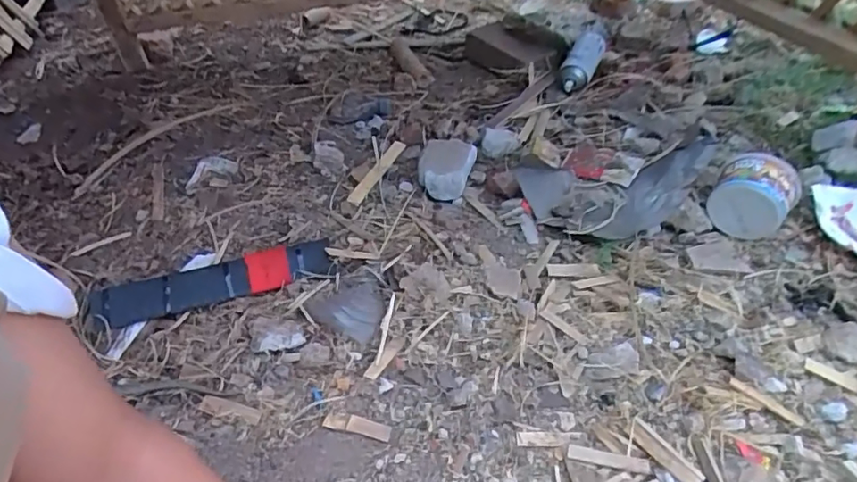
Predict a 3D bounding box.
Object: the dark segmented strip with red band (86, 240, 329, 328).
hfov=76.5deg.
[{"bbox_3d":[-0.272,0.053,0.689,0.294,0.017,0.062,-14,61,-7],"label":"dark segmented strip with red band"}]

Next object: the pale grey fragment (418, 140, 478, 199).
[{"bbox_3d":[0.026,-0.122,0.891,0.085,0.046,0.129,4,41,12],"label":"pale grey fragment"}]

